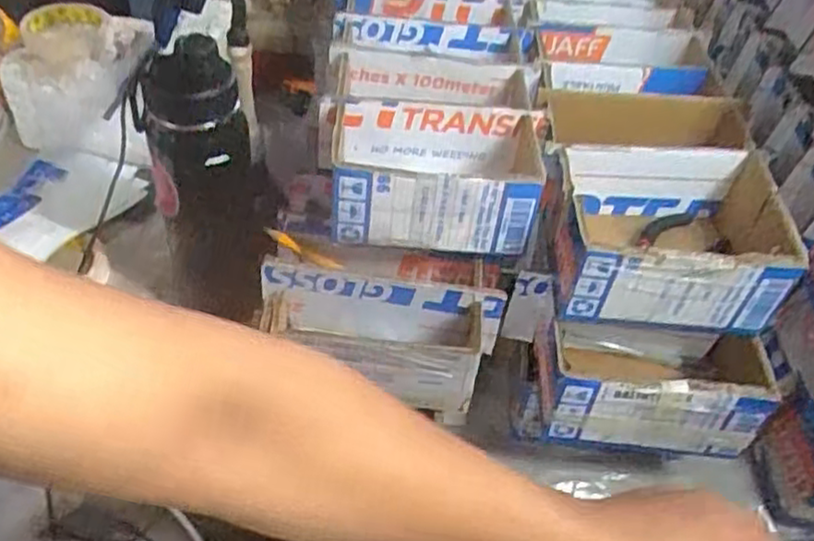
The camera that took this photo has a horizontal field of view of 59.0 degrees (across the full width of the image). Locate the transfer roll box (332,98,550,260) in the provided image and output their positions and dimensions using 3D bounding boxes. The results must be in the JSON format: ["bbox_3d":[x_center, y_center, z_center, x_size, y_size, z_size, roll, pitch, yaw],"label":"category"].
[{"bbox_3d":[0.024,-0.073,0.555,0.166,0.070,0.101,4,45,-4],"label":"transfer roll box"}]

